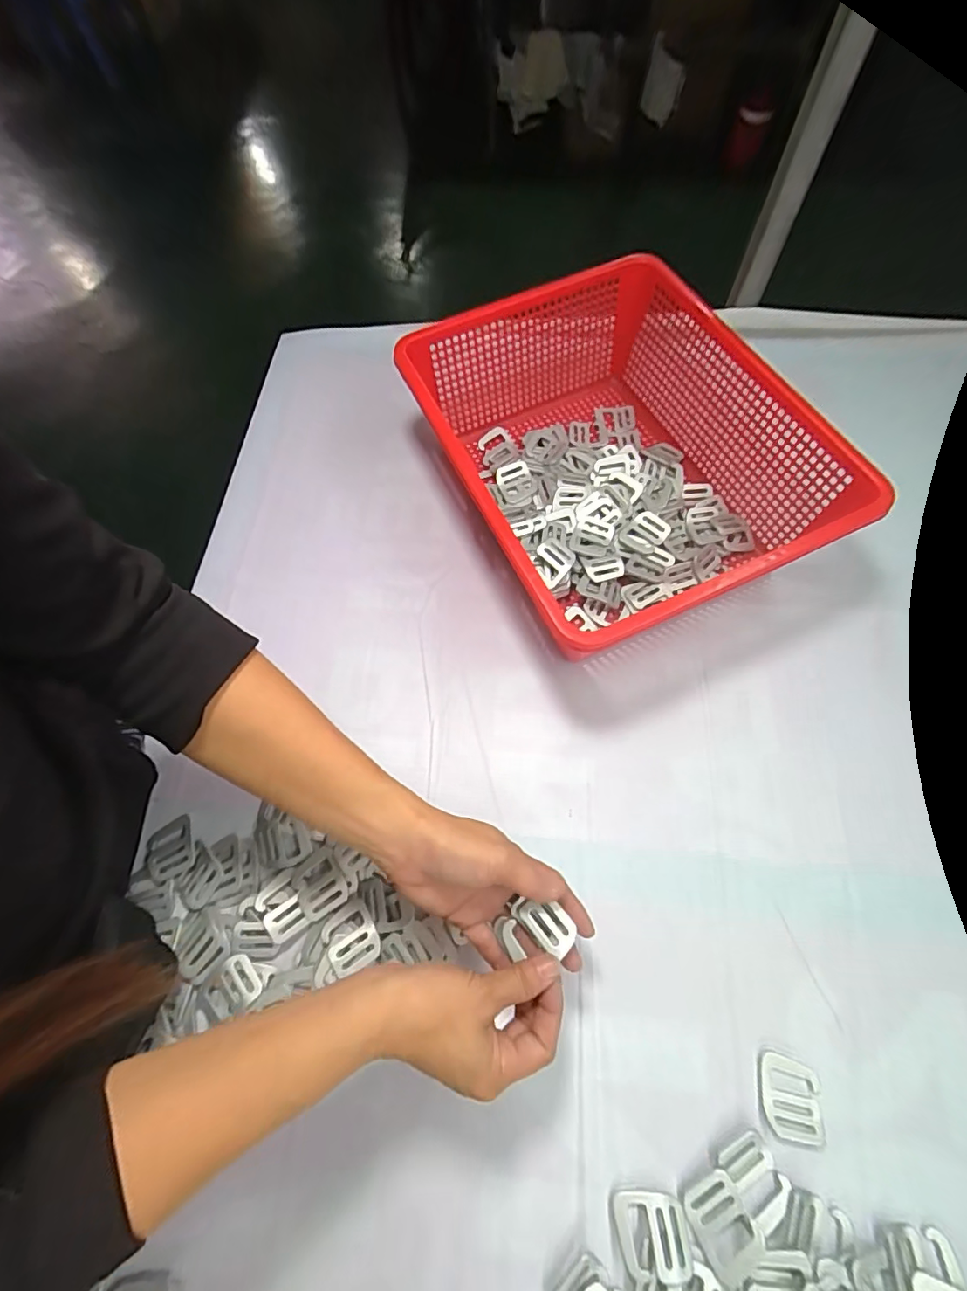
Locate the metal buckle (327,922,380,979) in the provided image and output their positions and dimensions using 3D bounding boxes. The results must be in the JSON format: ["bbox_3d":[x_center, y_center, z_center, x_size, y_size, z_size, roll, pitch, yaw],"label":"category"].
[{"bbox_3d":[-0.098,0.234,0.390,0.037,0.009,0.025,-30,68,-10],"label":"metal buckle"}]

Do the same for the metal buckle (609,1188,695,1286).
[{"bbox_3d":[0.109,0.380,0.328,0.045,0.004,0.040,-3,52,3],"label":"metal buckle"}]

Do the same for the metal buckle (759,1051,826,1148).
[{"bbox_3d":[0.216,0.317,0.355,0.039,0.004,0.047,8,66,7],"label":"metal buckle"}]

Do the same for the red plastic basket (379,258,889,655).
[{"bbox_3d":[0.124,-0.189,0.514,0.310,0.131,0.397,-22,66,-7],"label":"red plastic basket"}]

